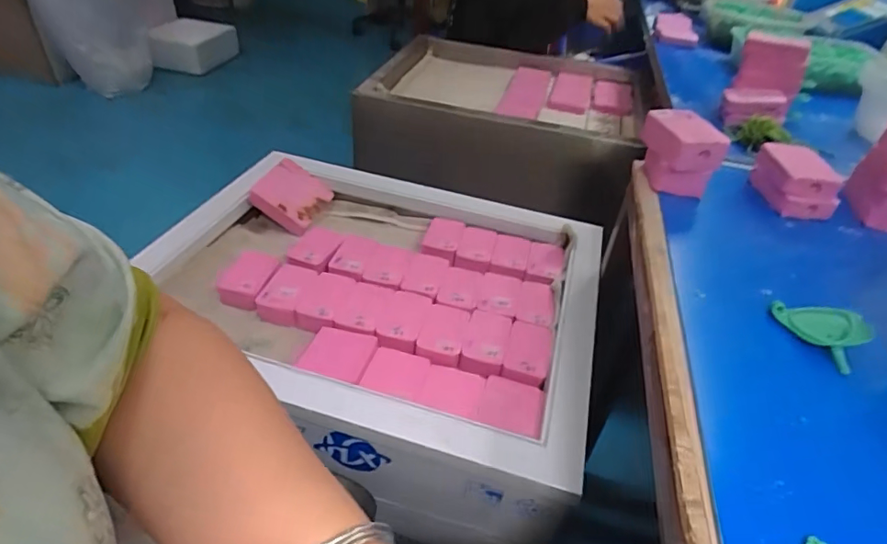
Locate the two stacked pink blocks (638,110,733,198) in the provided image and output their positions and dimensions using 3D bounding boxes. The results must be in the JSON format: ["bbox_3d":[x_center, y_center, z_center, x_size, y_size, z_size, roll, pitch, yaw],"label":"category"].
[{"bbox_3d":[0.214,-0.108,0.471,0.061,0.060,0.063,11,40,6],"label":"two stacked pink blocks"}]

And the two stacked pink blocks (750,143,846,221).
[{"bbox_3d":[0.319,-0.082,0.463,0.052,0.044,0.068,7,40,2],"label":"two stacked pink blocks"}]

